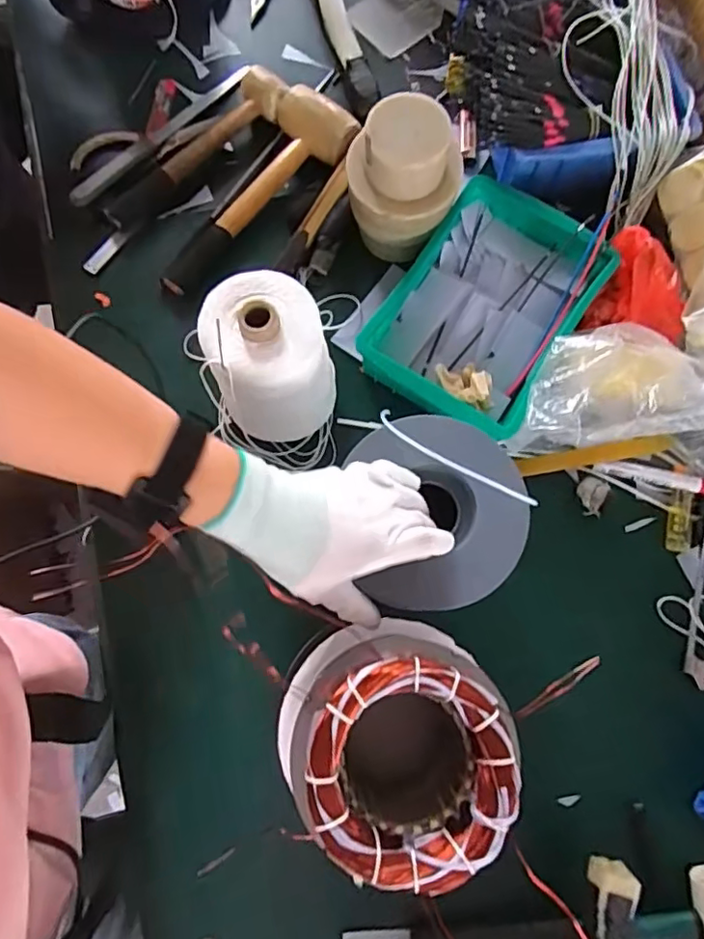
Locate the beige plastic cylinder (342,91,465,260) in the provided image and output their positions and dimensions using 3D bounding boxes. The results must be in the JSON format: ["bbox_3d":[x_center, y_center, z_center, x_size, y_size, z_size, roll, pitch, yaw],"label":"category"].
[{"bbox_3d":[0.052,-0.286,0.599,0.098,0.140,0.100,-37,79,-9],"label":"beige plastic cylinder"}]

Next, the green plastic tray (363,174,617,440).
[{"bbox_3d":[0.140,-0.168,0.610,0.174,0.052,0.248,33,78,7],"label":"green plastic tray"}]

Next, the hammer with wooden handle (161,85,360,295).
[{"bbox_3d":[-0.103,-0.311,0.671,0.098,0.049,0.289,33,78,7],"label":"hammer with wooden handle"}]

